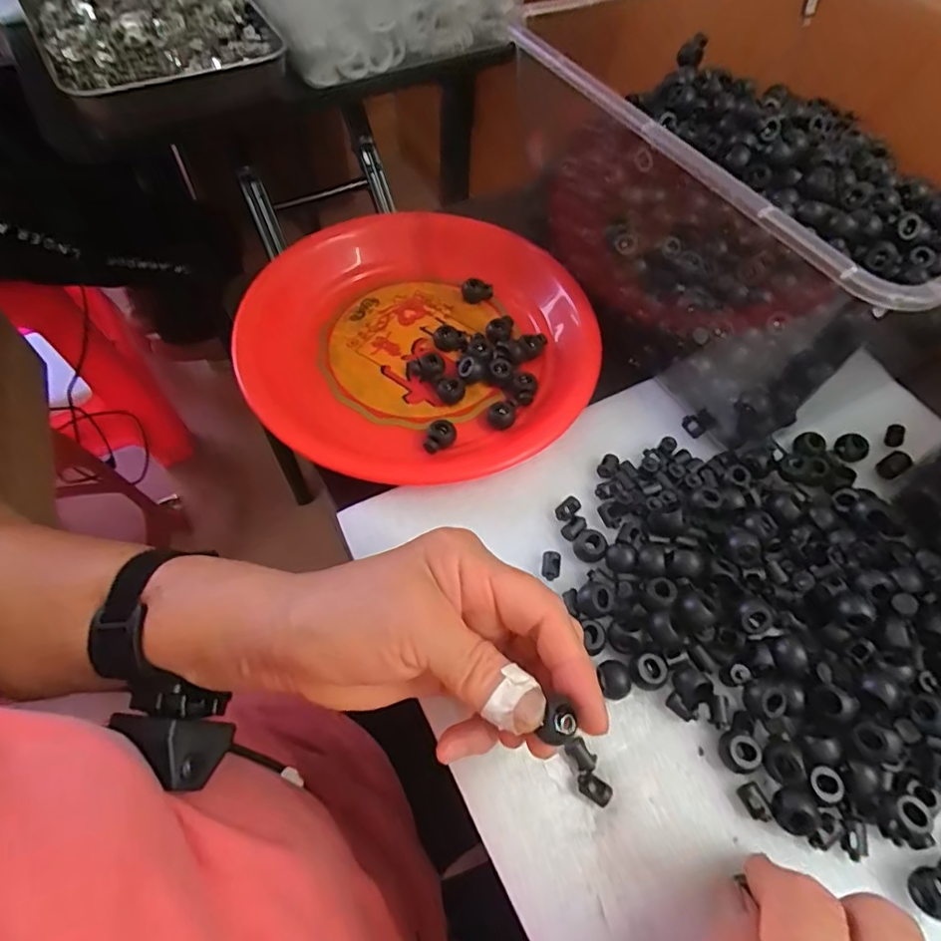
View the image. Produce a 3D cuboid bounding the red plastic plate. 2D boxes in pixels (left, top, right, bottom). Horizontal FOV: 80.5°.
[{"bbox_3d":[-0.030,-0.087,0.365,0.211,0.041,0.218,1,59,-2],"label":"red plastic plate"}]

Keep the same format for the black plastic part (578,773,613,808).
[{"bbox_3d":[0.055,0.141,0.246,0.016,0.006,0.009,31,63,15],"label":"black plastic part"}]

